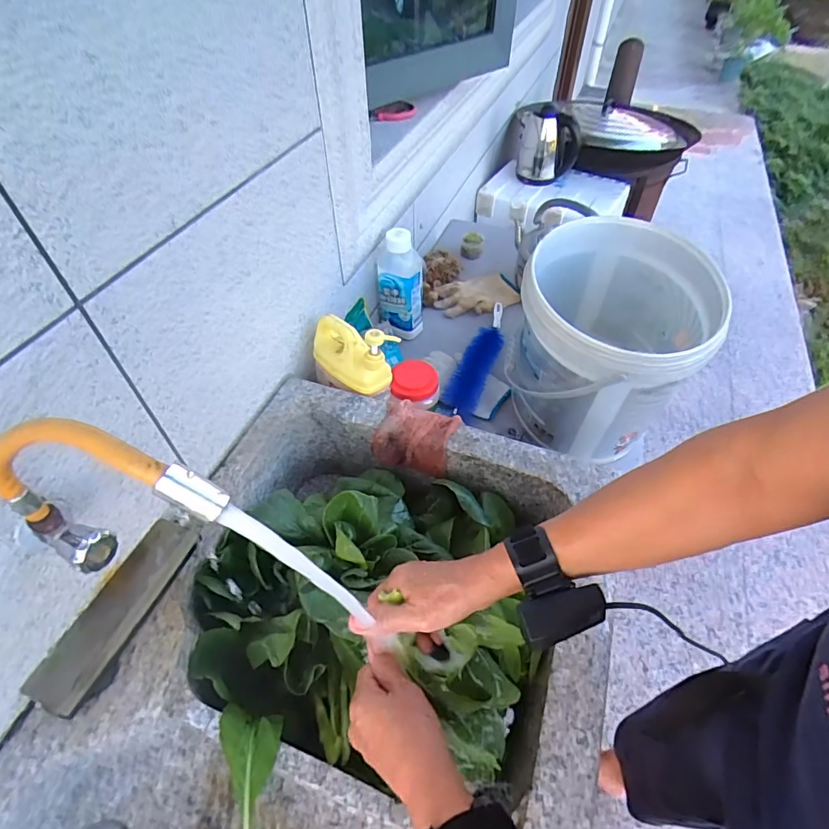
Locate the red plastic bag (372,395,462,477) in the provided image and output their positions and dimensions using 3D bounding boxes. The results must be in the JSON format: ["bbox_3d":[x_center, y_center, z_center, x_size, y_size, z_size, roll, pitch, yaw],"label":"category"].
[{"bbox_3d":[0.003,0.035,0.718,0.113,0.073,0.076,15,51,13],"label":"red plastic bag"}]

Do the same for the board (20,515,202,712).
[{"bbox_3d":[-0.319,0.205,0.511,0.059,0.015,0.196,16,52,14],"label":"board"}]

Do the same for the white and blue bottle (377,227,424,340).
[{"bbox_3d":[-0.029,-0.264,0.982,0.092,0.224,0.065,-2,50,-2],"label":"white and blue bottle"}]

